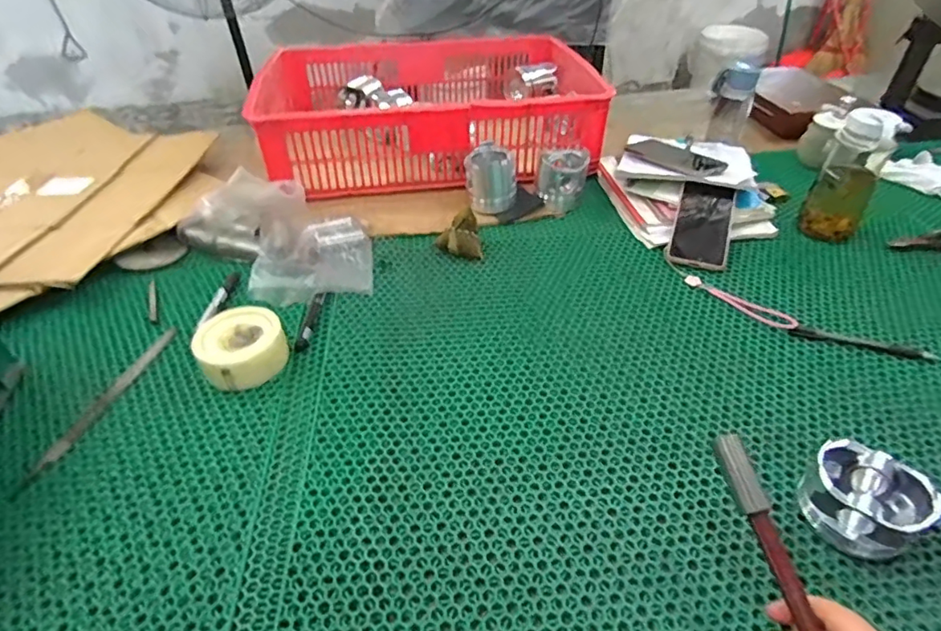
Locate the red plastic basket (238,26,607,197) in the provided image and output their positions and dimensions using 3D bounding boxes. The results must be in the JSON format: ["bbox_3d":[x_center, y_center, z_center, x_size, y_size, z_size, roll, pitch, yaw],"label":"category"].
[{"bbox_3d":[-0.079,-0.405,1.055,0.587,0.157,0.442,-7,40,-5],"label":"red plastic basket"}]

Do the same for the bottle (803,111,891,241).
[{"bbox_3d":[0.553,-0.207,0.777,0.076,0.184,0.094,22,46,25],"label":"bottle"}]

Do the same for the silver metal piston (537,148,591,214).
[{"bbox_3d":[0.155,-0.227,0.898,0.081,0.080,0.090,7,42,10],"label":"silver metal piston"}]

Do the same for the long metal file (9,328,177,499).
[{"bbox_3d":[-0.415,0.097,0.601,0.025,0.004,0.237,8,42,11],"label":"long metal file"}]

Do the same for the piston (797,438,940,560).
[{"bbox_3d":[0.340,0.157,0.455,0.090,0.056,0.093,-34,50,-31],"label":"piston"}]

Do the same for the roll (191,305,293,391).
[{"bbox_3d":[-0.265,0.038,0.623,0.096,0.056,0.096,-1,41,1],"label":"roll"}]

